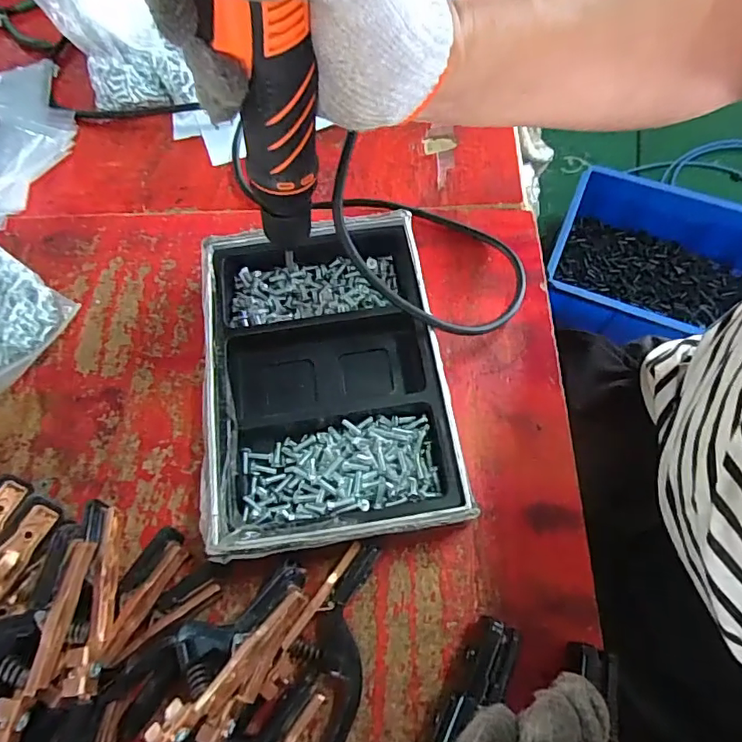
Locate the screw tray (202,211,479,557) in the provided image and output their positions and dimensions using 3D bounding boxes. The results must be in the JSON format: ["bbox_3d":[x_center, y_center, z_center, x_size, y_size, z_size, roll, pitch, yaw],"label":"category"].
[{"bbox_3d":[-0.031,0.003,0.357,0.152,0.045,0.219,-8,65,0],"label":"screw tray"}]

